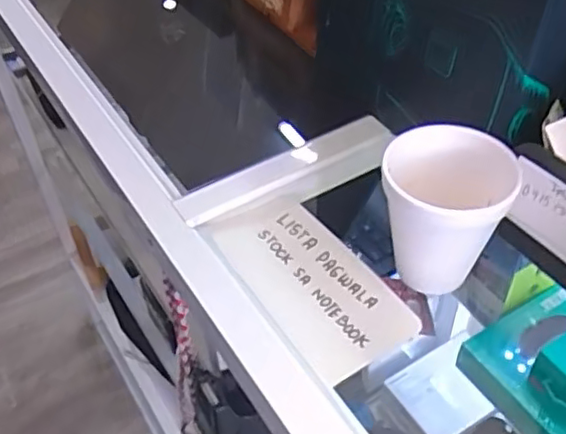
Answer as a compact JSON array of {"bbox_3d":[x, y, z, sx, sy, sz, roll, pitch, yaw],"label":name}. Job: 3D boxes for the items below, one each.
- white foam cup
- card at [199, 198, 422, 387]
[{"bbox_3d":[0.100,0.001,0.404,0.076,0.082,0.081,13,47,16],"label":"white foam cup"},{"bbox_3d":[0.016,0.040,0.446,0.076,0.010,0.160,-29,48,-22],"label":"card"}]

